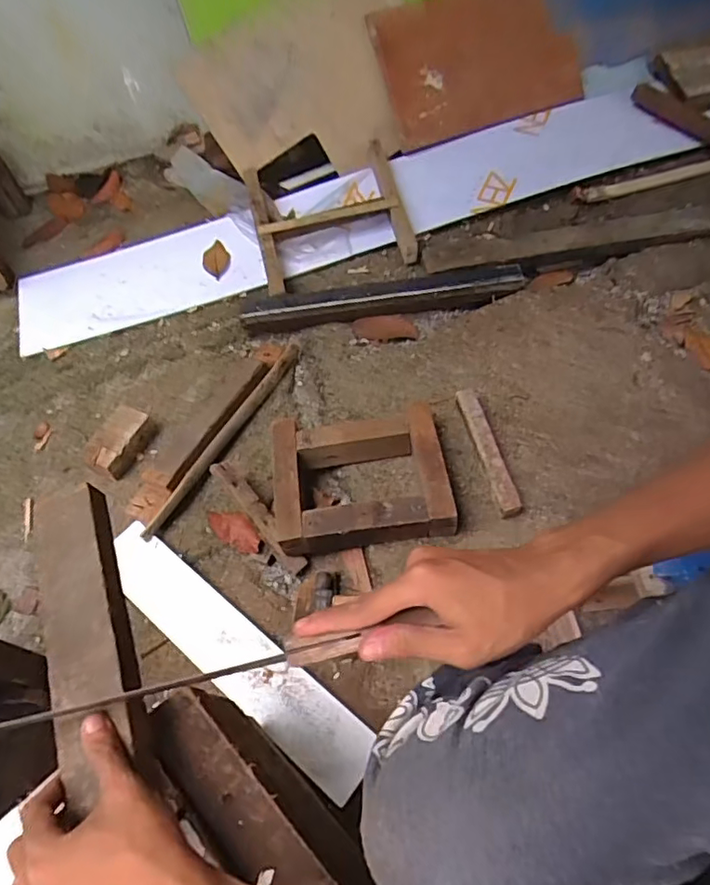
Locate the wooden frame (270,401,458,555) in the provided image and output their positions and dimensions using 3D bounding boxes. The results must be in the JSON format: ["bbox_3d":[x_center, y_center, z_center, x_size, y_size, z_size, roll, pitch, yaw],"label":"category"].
[{"bbox_3d":[0.006,0.045,0.847,0.261,0.057,0.219,-8,56,0],"label":"wooden frame"}]

